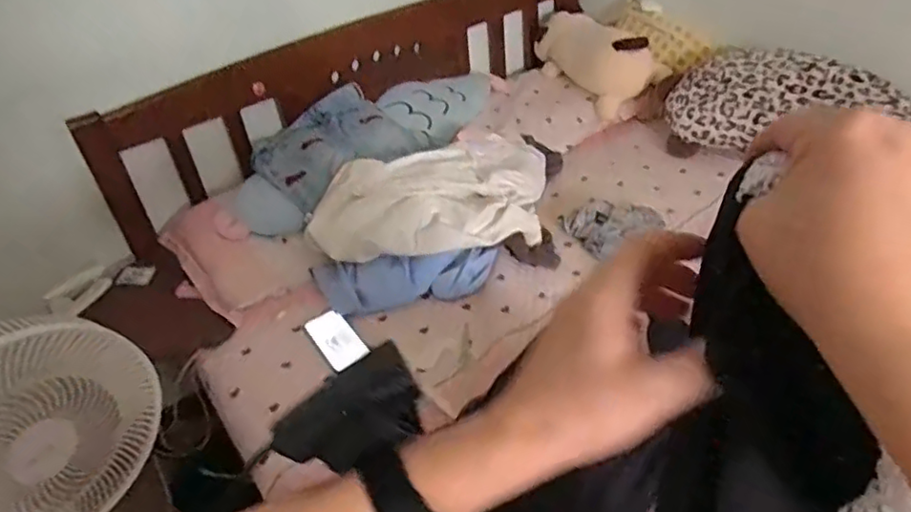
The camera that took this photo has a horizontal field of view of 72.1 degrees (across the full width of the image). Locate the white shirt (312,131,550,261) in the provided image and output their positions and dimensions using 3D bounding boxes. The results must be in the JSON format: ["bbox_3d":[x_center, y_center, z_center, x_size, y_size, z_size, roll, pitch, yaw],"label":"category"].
[{"bbox_3d":[-0.057,-0.151,1.416,0.541,0.128,0.379,-7,38,-1],"label":"white shirt"}]

